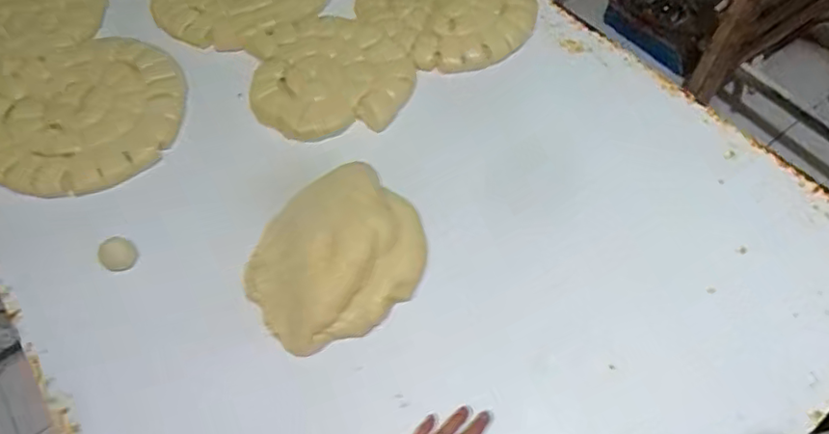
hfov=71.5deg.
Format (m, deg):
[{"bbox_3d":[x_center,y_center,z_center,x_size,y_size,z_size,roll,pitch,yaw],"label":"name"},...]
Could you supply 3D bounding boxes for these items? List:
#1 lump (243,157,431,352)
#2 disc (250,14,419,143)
[{"bbox_3d":[-0.112,0.049,0.774,0.232,0.061,0.216,-36,65,-17],"label":"lump"},{"bbox_3d":[-0.135,-0.224,0.945,0.256,0.028,0.232,-35,75,-16],"label":"disc"}]

